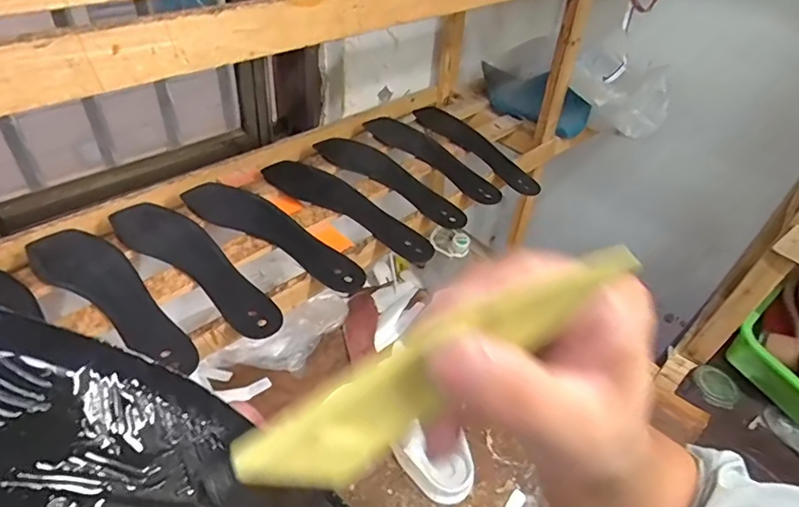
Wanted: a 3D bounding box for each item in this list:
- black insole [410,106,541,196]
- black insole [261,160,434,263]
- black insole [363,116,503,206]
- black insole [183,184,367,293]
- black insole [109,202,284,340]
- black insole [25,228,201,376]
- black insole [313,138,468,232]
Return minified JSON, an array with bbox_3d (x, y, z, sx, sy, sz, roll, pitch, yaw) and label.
[{"bbox_3d":[0.121,-0.180,0.814,0.072,0.004,0.277,-21,49,-28],"label":"black insole"},{"bbox_3d":[-0.070,-0.067,0.675,0.274,0.017,0.069,28,50,24],"label":"black insole"},{"bbox_3d":[0.044,-0.157,0.779,0.073,0.005,0.284,-23,50,-30],"label":"black insole"},{"bbox_3d":[-0.158,-0.030,0.615,0.275,0.005,0.069,29,46,22],"label":"black insole"},{"bbox_3d":[-0.232,0.010,0.561,0.278,0.006,0.069,33,48,26],"label":"black insole"},{"bbox_3d":[-0.300,0.043,0.513,0.264,0.010,0.070,33,48,26],"label":"black insole"},{"bbox_3d":[-0.015,-0.114,0.732,0.276,0.012,0.073,36,49,28],"label":"black insole"}]

